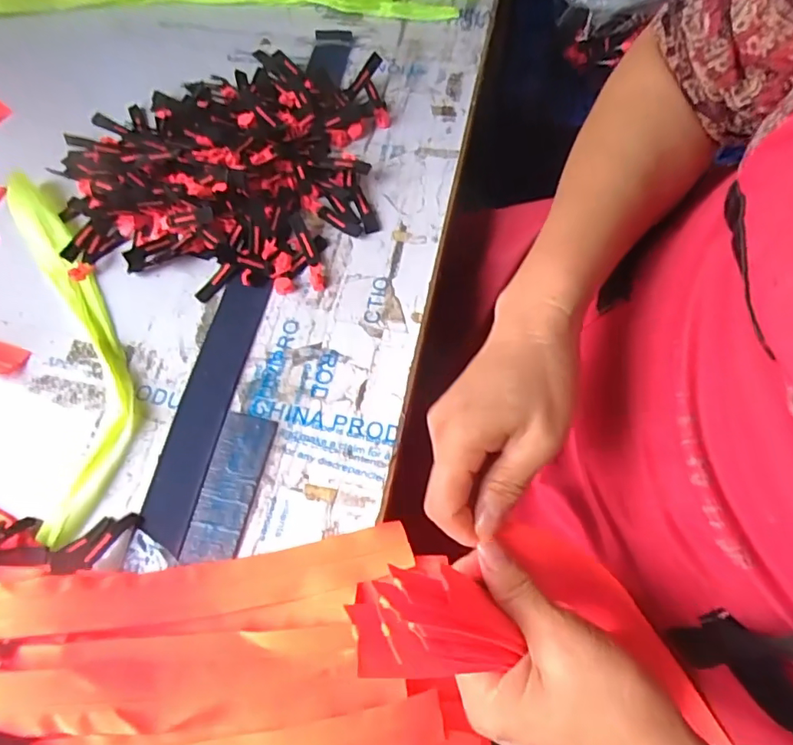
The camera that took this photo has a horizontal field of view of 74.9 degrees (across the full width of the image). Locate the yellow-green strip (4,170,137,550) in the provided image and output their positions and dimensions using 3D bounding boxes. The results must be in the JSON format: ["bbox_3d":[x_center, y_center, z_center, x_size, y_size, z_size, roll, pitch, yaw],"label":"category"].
[{"bbox_3d":[-0.255,-0.033,0.406,0.070,0.026,0.315,-18,68,-4],"label":"yellow-green strip"}]

